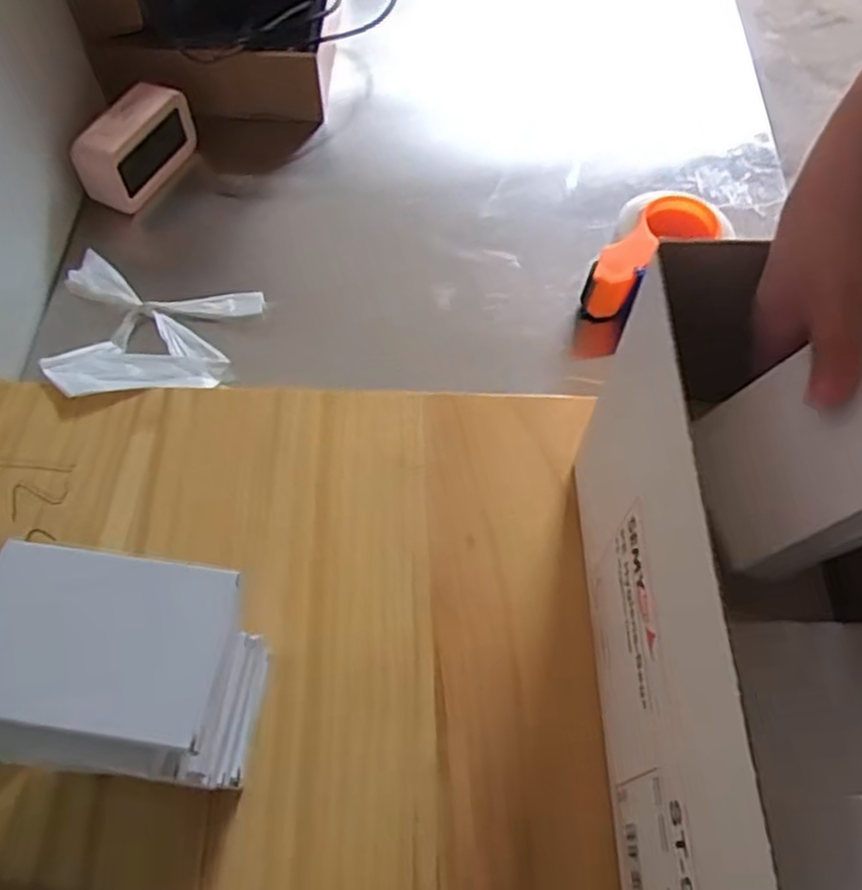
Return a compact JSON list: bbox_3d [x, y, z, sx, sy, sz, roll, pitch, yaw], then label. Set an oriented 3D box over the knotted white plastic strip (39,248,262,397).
[{"bbox_3d":[-0.281,-0.108,0.706,0.194,0.055,0.186,9,61,6],"label":"knotted white plastic strip"}]

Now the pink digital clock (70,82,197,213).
[{"bbox_3d":[-0.325,-0.332,0.821,0.057,0.077,0.143,17,62,10],"label":"pink digital clock"}]

